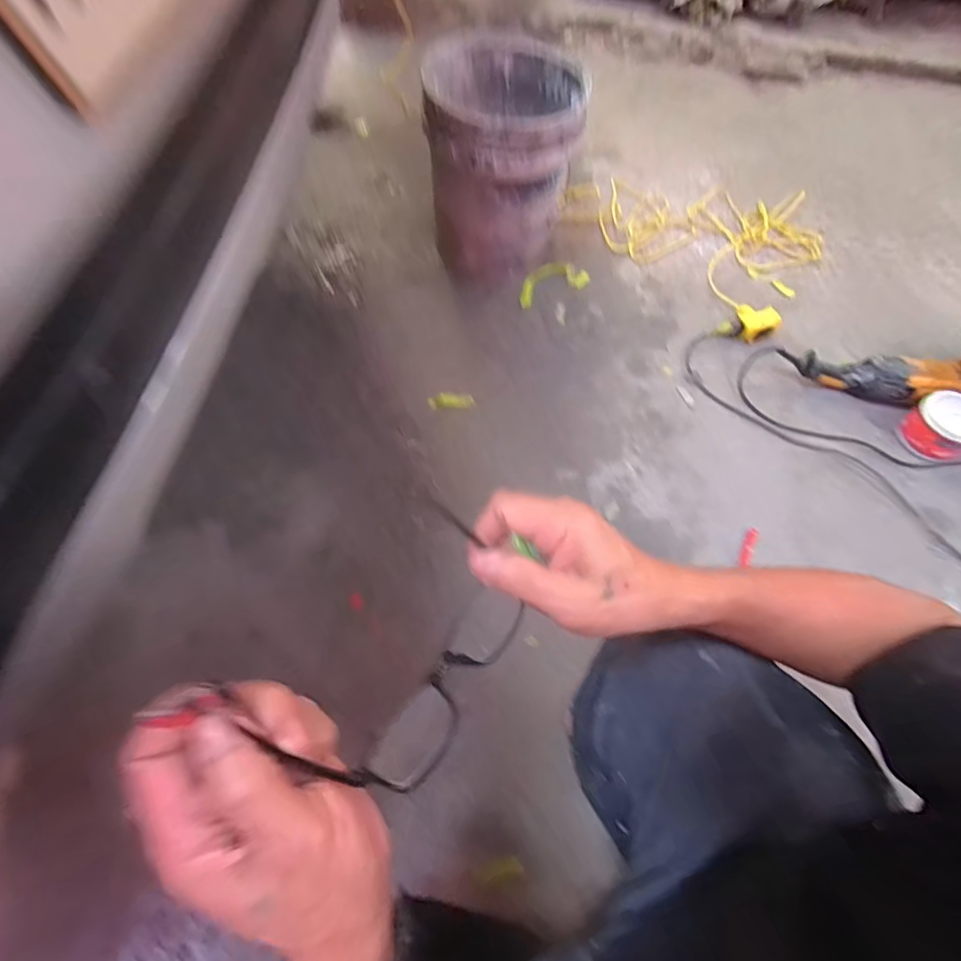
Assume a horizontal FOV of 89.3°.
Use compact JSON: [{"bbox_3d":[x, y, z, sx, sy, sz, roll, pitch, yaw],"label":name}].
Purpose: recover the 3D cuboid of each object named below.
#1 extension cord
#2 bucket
[{"bbox_3d":[0.534,-0.621,1.151,0.482,0.059,0.584,-40,74,-21],"label":"extension cord"},{"bbox_3d":[0.040,-0.619,0.979,0.263,0.314,0.289,1,65,-2],"label":"bucket"}]

